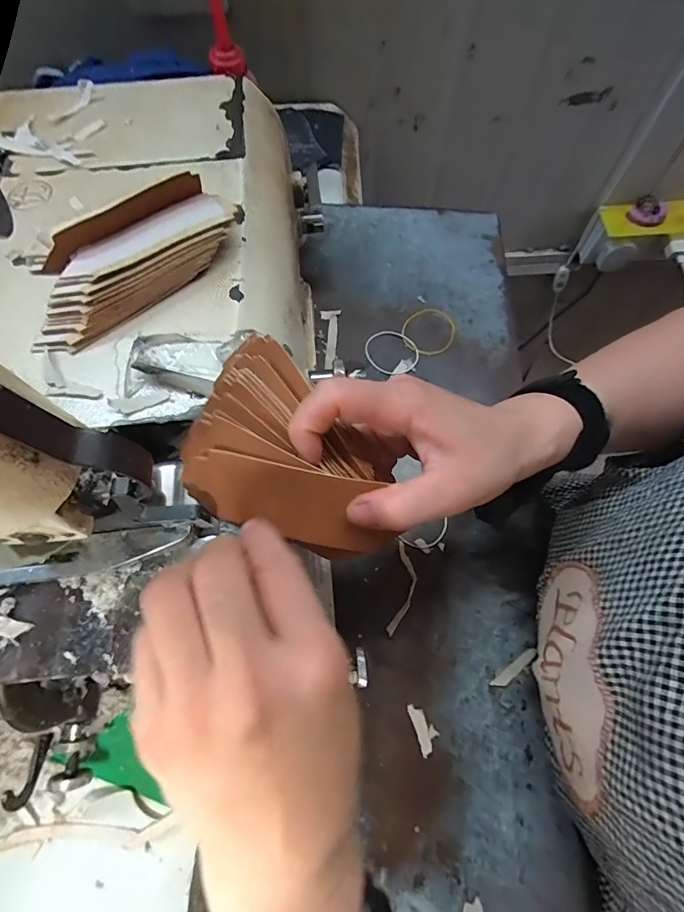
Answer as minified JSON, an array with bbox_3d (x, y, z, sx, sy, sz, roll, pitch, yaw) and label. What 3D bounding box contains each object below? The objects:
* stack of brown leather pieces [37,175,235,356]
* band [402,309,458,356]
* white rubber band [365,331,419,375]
[{"bbox_3d":[-0.134,-0.122,0.266,0.135,0.032,0.060,-36,73,-13],"label":"stack of brown leather pieces"},{"bbox_3d":[0.088,-0.126,0.432,0.051,0.004,0.056,27,71,10],"label":"band"},{"bbox_3d":[0.049,-0.103,0.425,0.054,0.004,0.047,29,71,10],"label":"white rubber band"}]

